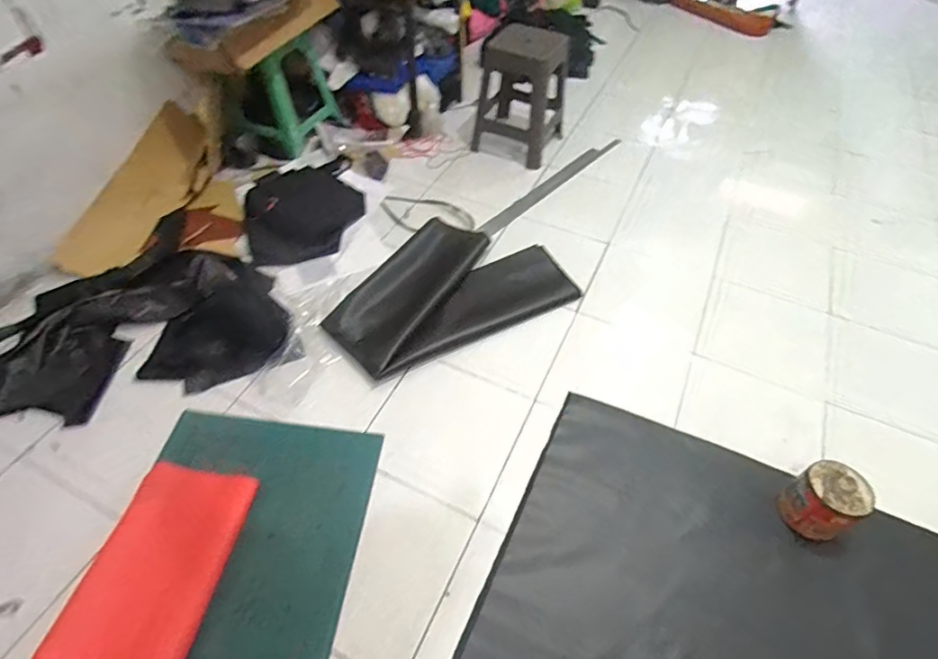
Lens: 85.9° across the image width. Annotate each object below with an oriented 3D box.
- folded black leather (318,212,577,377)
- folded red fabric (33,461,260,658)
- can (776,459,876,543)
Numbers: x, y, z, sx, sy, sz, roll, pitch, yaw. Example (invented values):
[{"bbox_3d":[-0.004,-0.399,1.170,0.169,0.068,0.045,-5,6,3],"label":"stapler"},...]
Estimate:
[{"bbox_3d":[-0.096,-0.166,1.810,0.823,0.039,0.561,-23,55,-18],"label":"folded black leather"},{"bbox_3d":[-0.754,0.583,1.210,0.313,0.037,0.492,7,51,5],"label":"folded red fabric"},{"bbox_3d":[0.894,0.439,1.268,0.162,0.158,0.155,0,51,0],"label":"can"}]

